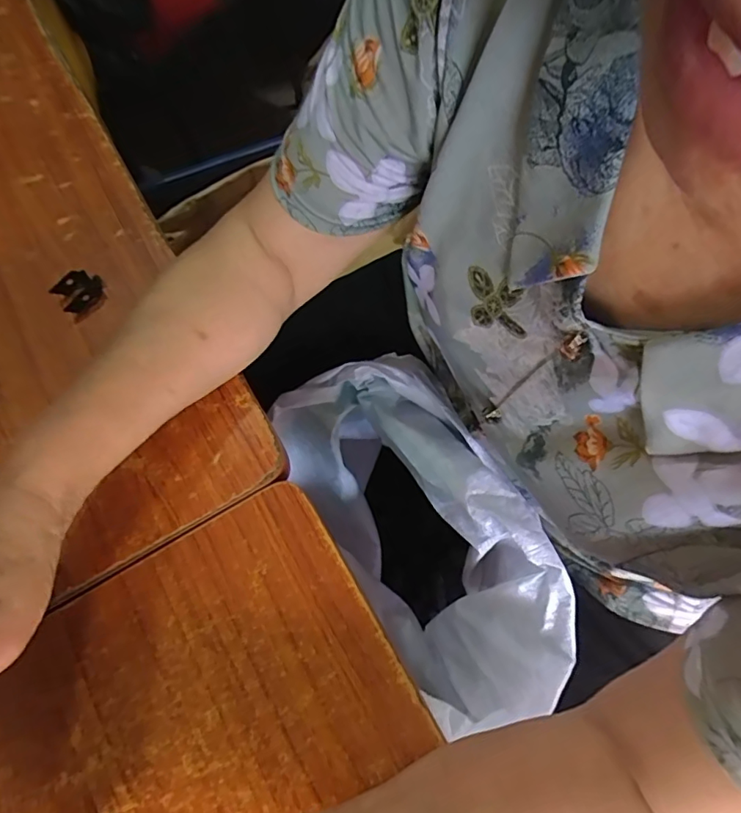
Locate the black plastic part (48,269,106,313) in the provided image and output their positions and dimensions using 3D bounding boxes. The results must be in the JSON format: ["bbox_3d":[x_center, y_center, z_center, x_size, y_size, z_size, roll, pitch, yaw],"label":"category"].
[{"bbox_3d":[-0.214,-0.085,0.367,0.032,0.012,0.029,-40,74,-13],"label":"black plastic part"}]

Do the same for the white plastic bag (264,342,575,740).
[{"bbox_3d":[0.050,0.135,0.532,0.143,0.323,0.296,-32,73,-9],"label":"white plastic bag"}]

